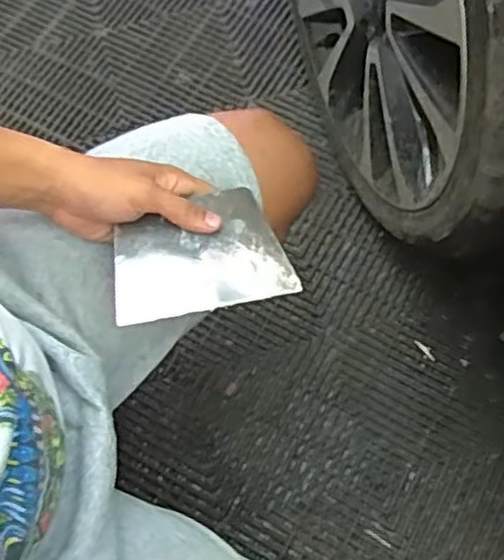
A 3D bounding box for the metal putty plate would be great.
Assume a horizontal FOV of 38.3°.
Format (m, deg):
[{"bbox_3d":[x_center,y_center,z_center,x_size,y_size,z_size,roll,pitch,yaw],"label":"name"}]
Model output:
[{"bbox_3d":[-0.043,-0.021,0.579,0.141,0.004,0.094,-12,71,-16],"label":"metal putty plate"}]

